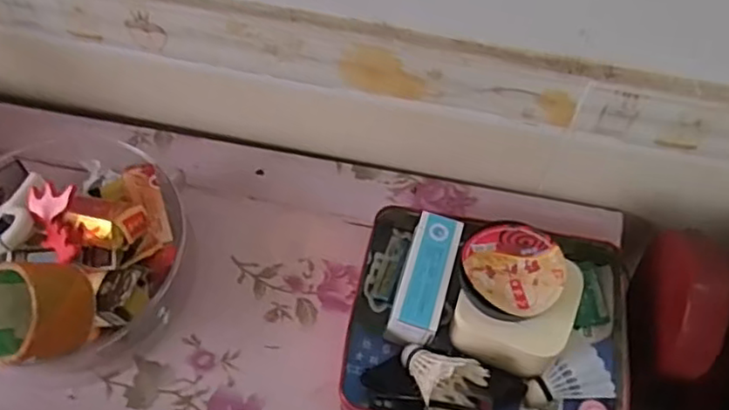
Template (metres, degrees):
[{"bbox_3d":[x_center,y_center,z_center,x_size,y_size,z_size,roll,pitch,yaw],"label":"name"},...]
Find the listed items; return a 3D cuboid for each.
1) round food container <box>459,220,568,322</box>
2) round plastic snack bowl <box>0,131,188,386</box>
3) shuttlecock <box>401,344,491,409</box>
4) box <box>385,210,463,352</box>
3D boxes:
[{"bbox_3d":[0.135,0.057,0.585,0.091,0.018,0.093,1,59,-2],"label":"round food container"},{"bbox_3d":[-0.309,0.039,0.640,0.235,0.125,0.242,1,59,-2],"label":"round plastic snack bowl"},{"bbox_3d":[0.067,0.168,0.597,0.081,0.075,0.056,25,61,12],"label":"shuttlecock"},{"bbox_3d":[0.060,0.076,0.642,0.046,0.057,0.121,17,60,7],"label":"box"}]

